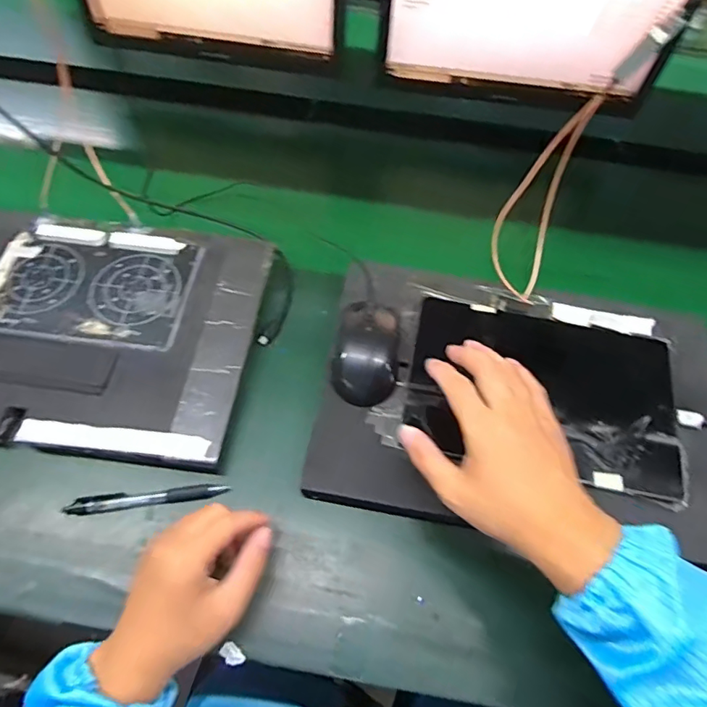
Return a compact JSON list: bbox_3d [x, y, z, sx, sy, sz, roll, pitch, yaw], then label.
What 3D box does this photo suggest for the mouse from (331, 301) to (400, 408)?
[{"bbox_3d":[0.014,-0.002,0.506,0.061,0.035,0.102,12,61,2],"label":"mouse"}]

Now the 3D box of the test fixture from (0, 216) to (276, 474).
[{"bbox_3d":[-0.296,-0.032,0.525,0.377,0.023,0.258,8,61,0],"label":"test fixture"}]

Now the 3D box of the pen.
[{"bbox_3d":[-0.185,0.130,0.460,0.138,0.012,0.016,-5,62,-9],"label":"pen"}]

